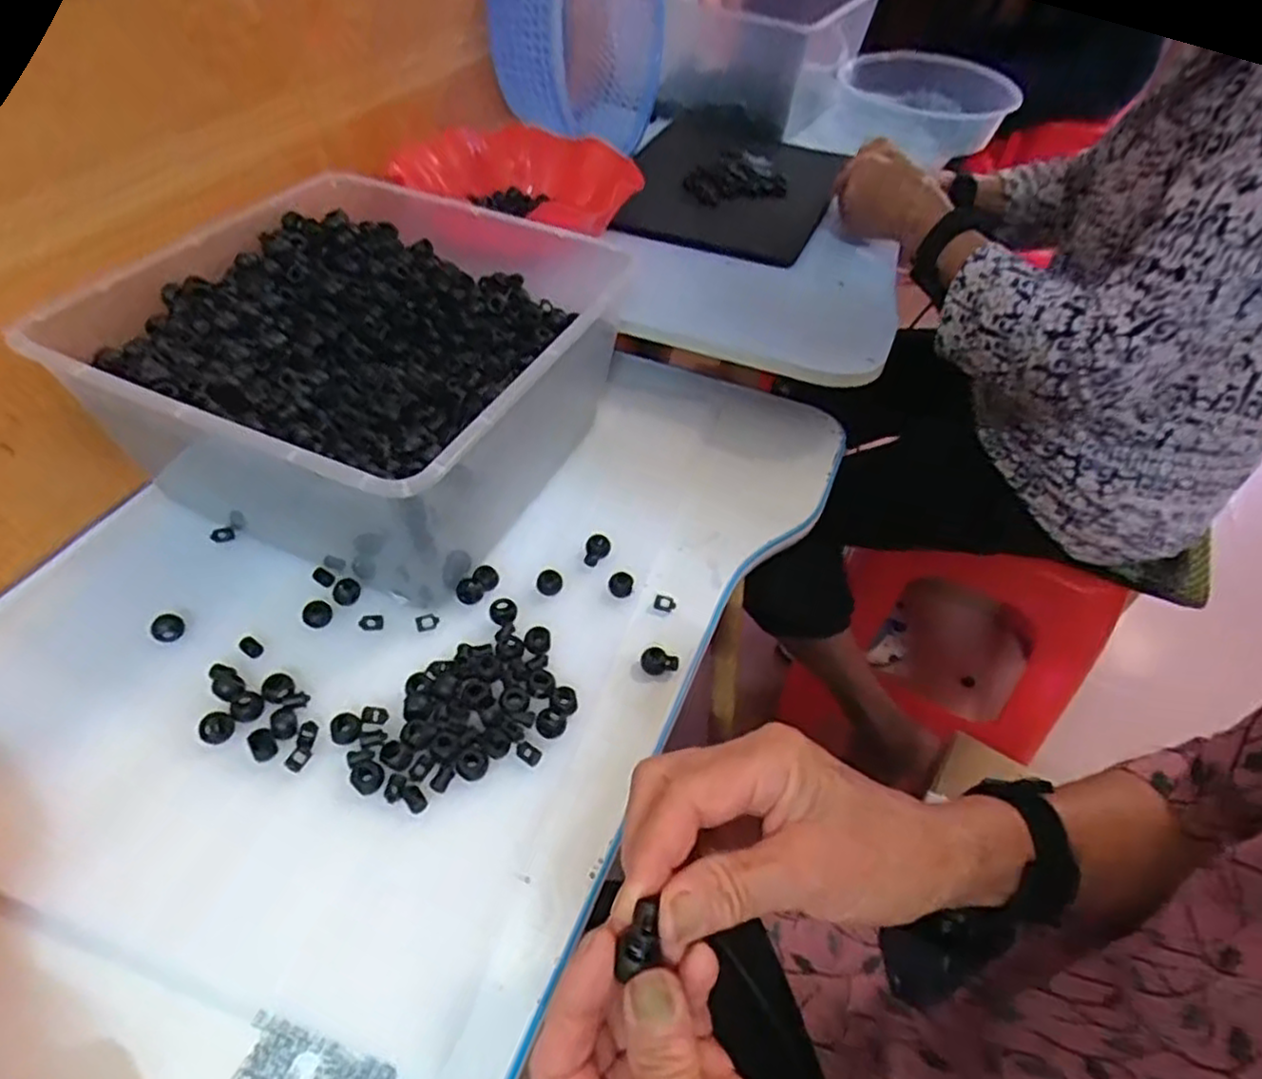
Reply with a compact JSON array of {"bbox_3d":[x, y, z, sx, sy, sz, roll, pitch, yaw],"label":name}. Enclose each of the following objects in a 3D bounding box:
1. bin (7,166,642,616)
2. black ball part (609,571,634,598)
[{"bbox_3d":[-0.177,-0.127,0.540,0.289,0.136,0.316,20,49,14],"label":"bin"},{"bbox_3d":[-0.007,0.030,0.505,0.016,0.015,0.017,1,47,-3],"label":"black ball part"}]

